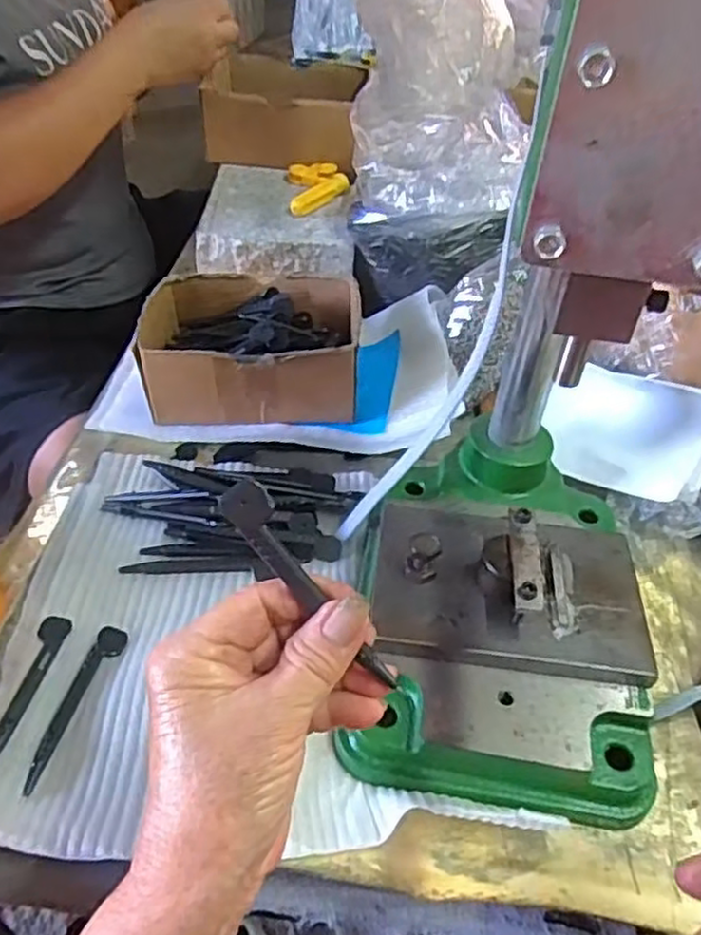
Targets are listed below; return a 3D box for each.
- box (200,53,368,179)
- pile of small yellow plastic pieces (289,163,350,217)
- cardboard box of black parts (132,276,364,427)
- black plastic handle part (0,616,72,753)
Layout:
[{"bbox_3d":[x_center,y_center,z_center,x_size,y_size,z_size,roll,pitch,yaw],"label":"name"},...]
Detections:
[{"bbox_3d":[-0.067,-0.370,0.757,0.156,0.079,0.152,9,43,3],"label":"box"},{"bbox_3d":[-0.031,-0.272,0.703,0.057,0.019,0.090,0,44,-7],"label":"pile of small yellow plastic pieces"},{"bbox_3d":[-0.078,-0.099,0.581,0.164,0.068,0.131,3,43,-3],"label":"cardboard box of black parts"},{"bbox_3d":[-0.179,0.122,0.391,0.016,0.004,0.100,8,43,2],"label":"black plastic handle part"}]

